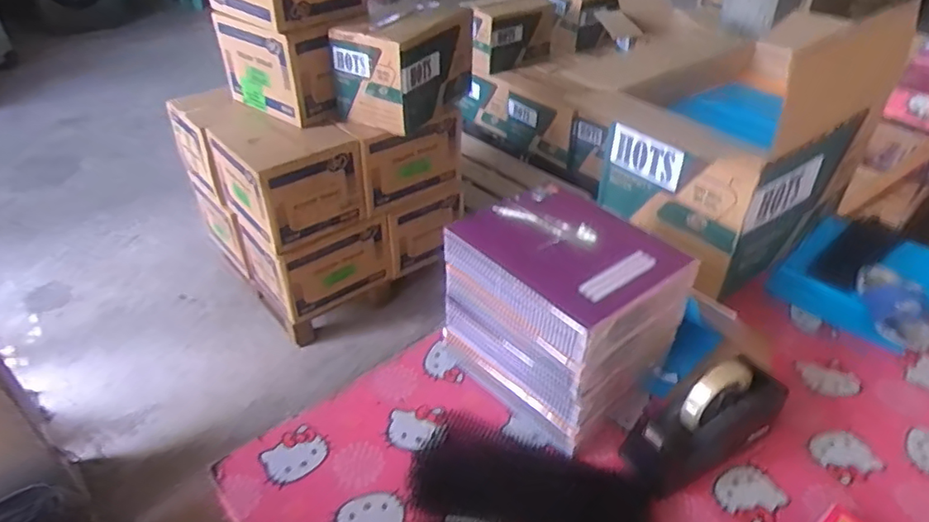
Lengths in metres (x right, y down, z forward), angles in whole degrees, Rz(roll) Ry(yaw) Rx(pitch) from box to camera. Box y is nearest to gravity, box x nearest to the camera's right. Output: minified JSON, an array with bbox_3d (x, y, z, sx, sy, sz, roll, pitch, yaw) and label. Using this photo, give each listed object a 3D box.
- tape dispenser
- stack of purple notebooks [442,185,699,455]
[{"bbox_3d":[0.302,0.203,0.730,0.219,0.143,0.076,-26,44,-13],"label":"tape dispenser"},{"bbox_3d":[0.127,0.070,0.799,0.203,0.237,0.256,-27,46,-31],"label":"stack of purple notebooks"}]

